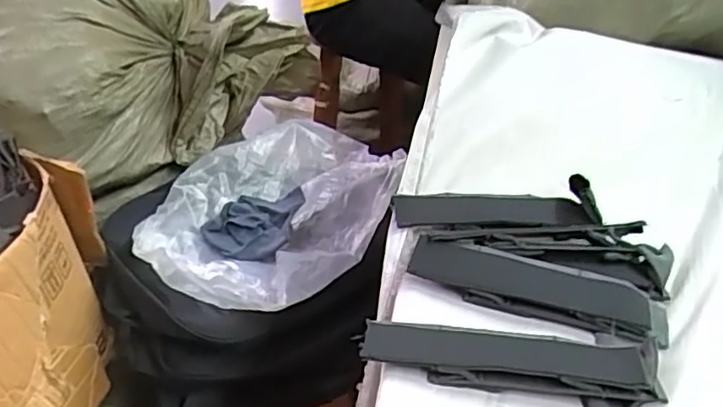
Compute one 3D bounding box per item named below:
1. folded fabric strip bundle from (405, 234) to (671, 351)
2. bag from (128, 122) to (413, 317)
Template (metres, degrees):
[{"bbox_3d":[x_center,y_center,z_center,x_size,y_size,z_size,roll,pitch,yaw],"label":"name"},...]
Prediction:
[{"bbox_3d":[0.136,0.064,0.502,0.194,0.023,0.052,11,32,17],"label":"folded fabric strip bundle"},{"bbox_3d":[-0.145,0.004,1.024,0.327,0.129,0.405,24,38,34],"label":"bag"}]

